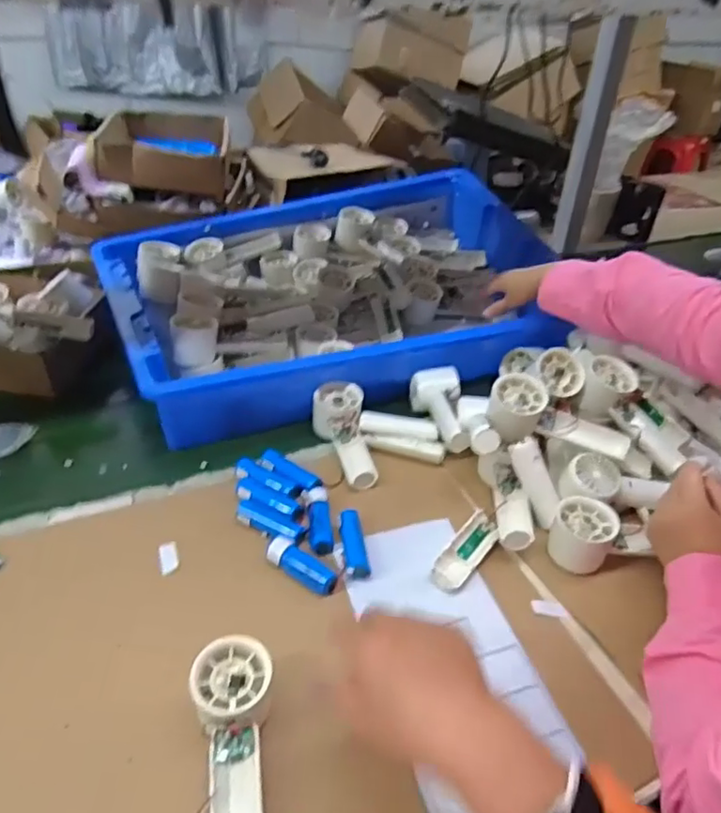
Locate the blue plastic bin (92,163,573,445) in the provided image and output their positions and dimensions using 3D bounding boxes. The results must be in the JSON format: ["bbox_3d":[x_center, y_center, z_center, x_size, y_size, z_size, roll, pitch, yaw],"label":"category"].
[{"bbox_3d":[-0.026,-0.173,0.888,0.632,0.139,0.398,-13,40,-21],"label":"blue plastic bin"}]

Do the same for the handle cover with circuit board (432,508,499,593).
[{"bbox_3d":[0.106,0.140,0.586,0.032,0.016,0.101,25,42,26],"label":"handle cover with circuit board"}]

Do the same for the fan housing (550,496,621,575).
[{"bbox_3d":[0.220,0.126,0.592,0.056,0.052,0.053,2,37,-2],"label":"fan housing"}]

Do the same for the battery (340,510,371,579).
[{"bbox_3d":[-0.006,0.134,0.586,0.023,0.014,0.072,-3,37,-8],"label":"battery"}]

